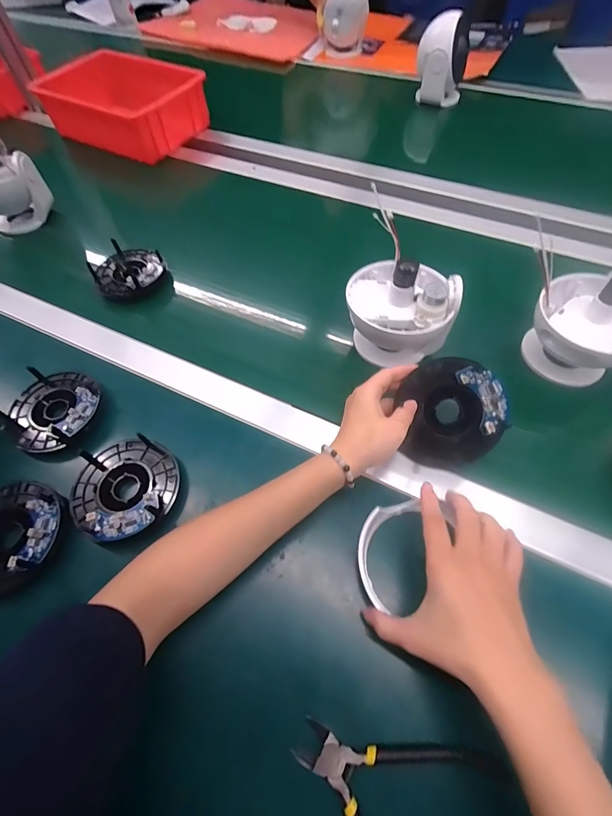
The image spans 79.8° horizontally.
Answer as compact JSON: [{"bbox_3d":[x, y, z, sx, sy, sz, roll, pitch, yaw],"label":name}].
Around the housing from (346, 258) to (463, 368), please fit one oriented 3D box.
[{"bbox_3d":[0.107,-0.112,0.428,0.116,0.115,0.105,4,59,6],"label":"housing"}]

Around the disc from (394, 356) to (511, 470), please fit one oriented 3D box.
[{"bbox_3d":[0.142,0.007,0.360,0.095,0.109,0.013,-2,14,24],"label":"disc"}]

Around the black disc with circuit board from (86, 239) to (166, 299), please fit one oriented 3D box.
[{"bbox_3d":[-0.257,-0.202,0.535,0.093,0.035,0.091,-2,58,3],"label":"black disc with circuit board"}]

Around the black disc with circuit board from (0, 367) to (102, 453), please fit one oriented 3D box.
[{"bbox_3d":[-0.286,0.000,0.415,0.099,0.033,0.098,-2,58,3],"label":"black disc with circuit board"}]

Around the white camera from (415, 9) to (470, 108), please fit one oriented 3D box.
[{"bbox_3d":[0.280,-0.712,0.752,0.102,0.135,0.089,13,60,11],"label":"white camera"}]

